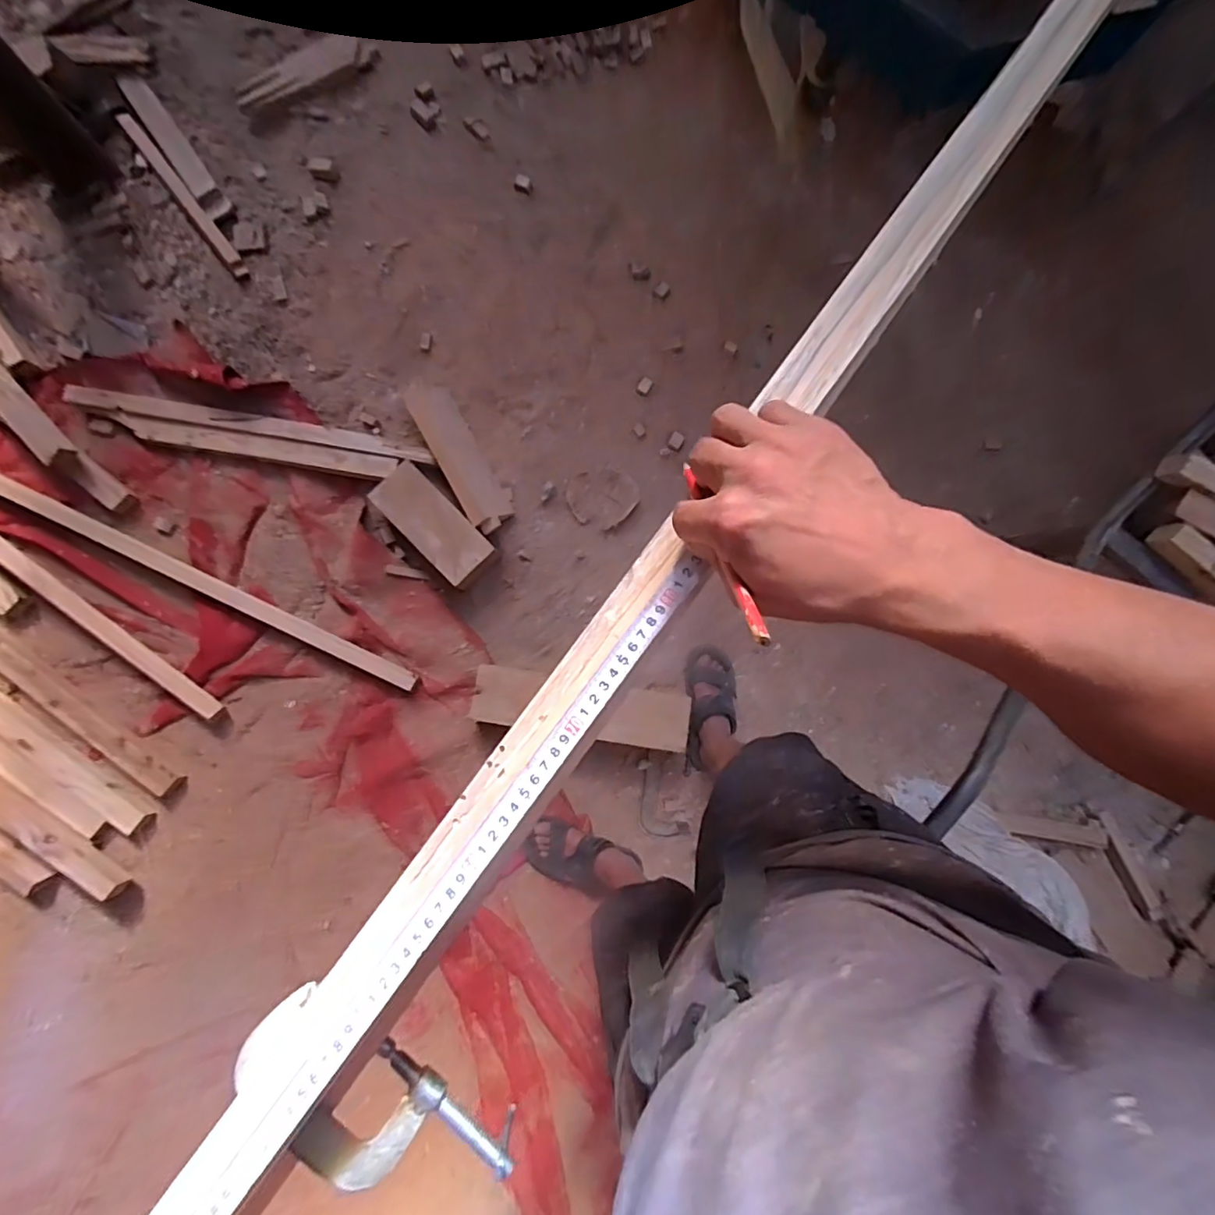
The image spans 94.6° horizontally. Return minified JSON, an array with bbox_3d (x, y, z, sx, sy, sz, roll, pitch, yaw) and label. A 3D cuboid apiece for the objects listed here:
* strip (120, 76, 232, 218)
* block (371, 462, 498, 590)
[{"bbox_3d":[-0.970,-1.033,1.259,0.057,0.028,0.359,-35,89,-4],"label":"strip"},{"bbox_3d":[-0.368,-0.176,1.197,0.127,0.102,0.267,-44,89,-8],"label":"block"}]

